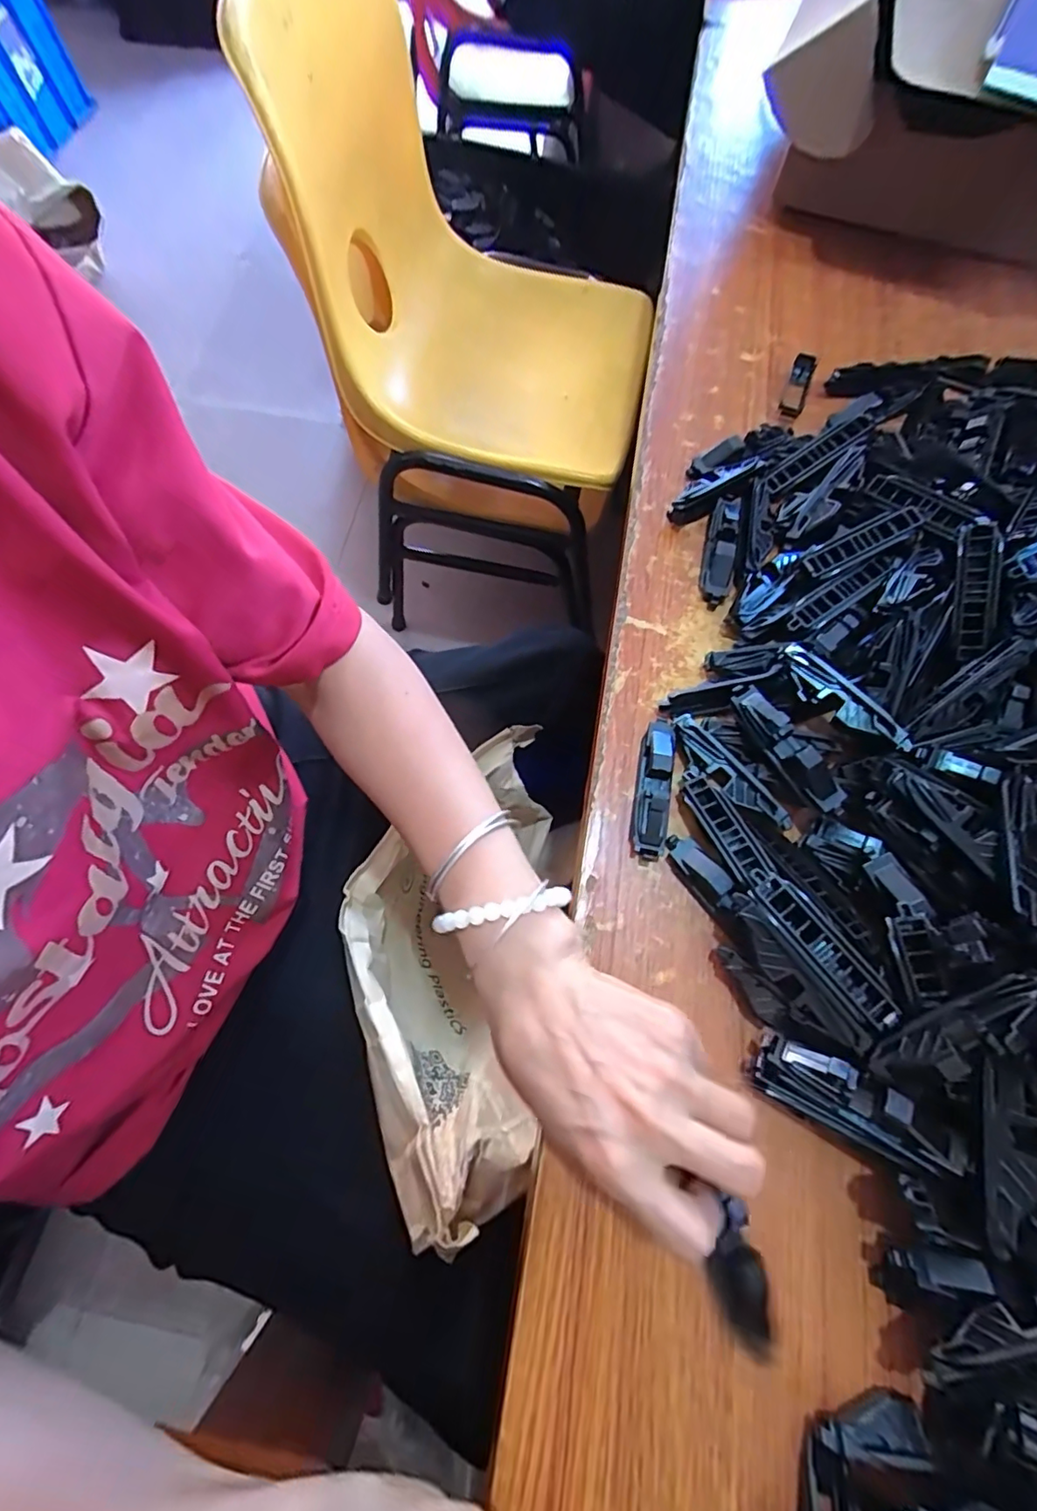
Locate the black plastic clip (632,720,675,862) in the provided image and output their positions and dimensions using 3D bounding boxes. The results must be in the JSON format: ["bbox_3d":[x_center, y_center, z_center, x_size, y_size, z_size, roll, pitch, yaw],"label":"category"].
[{"bbox_3d":[0.075,0.017,0.310,0.017,0.015,0.079,10,71,3],"label":"black plastic clip"}]

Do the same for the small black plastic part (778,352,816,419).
[{"bbox_3d":[0.208,-0.274,0.417,0.017,0.013,0.055,21,72,7],"label":"small black plastic part"}]

